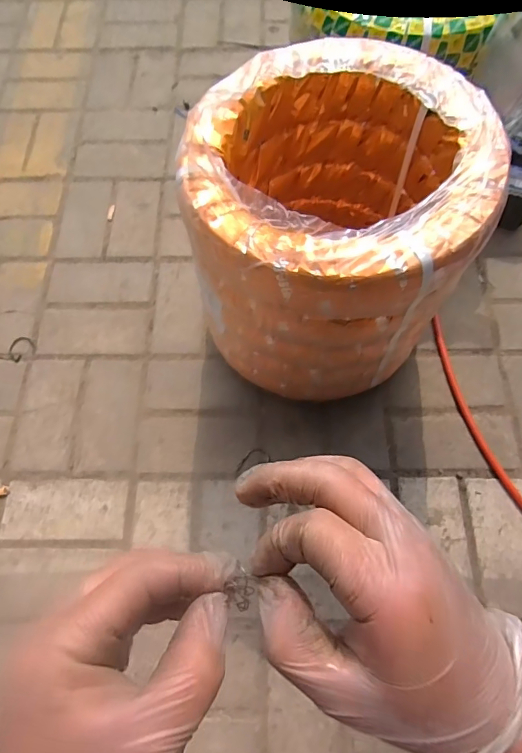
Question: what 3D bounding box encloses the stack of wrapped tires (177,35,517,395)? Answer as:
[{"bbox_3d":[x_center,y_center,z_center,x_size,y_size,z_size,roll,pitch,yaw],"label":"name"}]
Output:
[{"bbox_3d":[0.085,-0.172,0.568,0.322,0.309,0.314,-36,72,-13],"label":"stack of wrapped tires"}]

